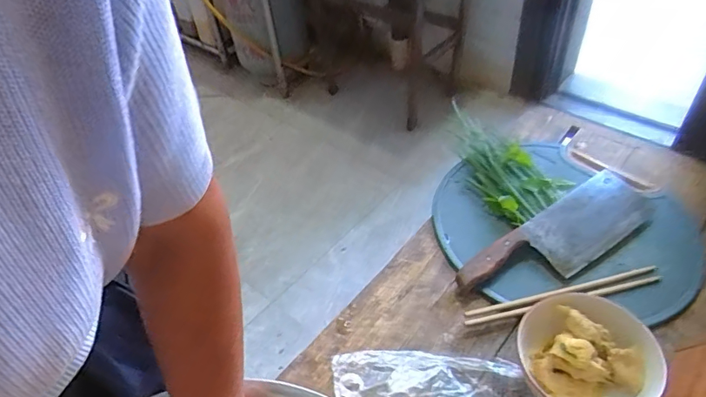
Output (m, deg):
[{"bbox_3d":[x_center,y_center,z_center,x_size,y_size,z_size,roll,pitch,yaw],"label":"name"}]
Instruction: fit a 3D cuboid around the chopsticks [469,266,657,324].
[{"bbox_3d":[0.266,0.122,0.612,0.256,0.014,0.022,-12,46,-4],"label":"chopsticks"}]

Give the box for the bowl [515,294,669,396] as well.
[{"bbox_3d":[0.247,0.174,0.526,0.137,0.068,0.140,-23,47,-14],"label":"bowl"}]

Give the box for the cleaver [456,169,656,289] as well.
[{"bbox_3d":[0.288,0.053,0.662,0.304,0.034,0.090,-30,50,-20],"label":"cleaver"}]

